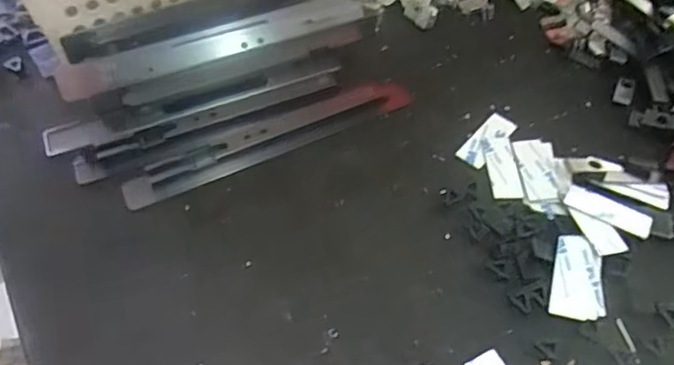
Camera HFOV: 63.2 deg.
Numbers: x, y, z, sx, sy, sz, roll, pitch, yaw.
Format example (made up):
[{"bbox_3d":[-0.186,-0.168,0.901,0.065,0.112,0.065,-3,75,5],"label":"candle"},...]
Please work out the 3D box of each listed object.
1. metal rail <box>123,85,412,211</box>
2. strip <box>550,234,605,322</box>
[{"bbox_3d":[-0.042,-0.031,0.377,0.207,0.014,0.022,-22,58,-14],"label":"metal rail"},{"bbox_3d":[0.141,0.055,0.319,0.028,0.004,0.052,12,59,13],"label":"strip"}]

